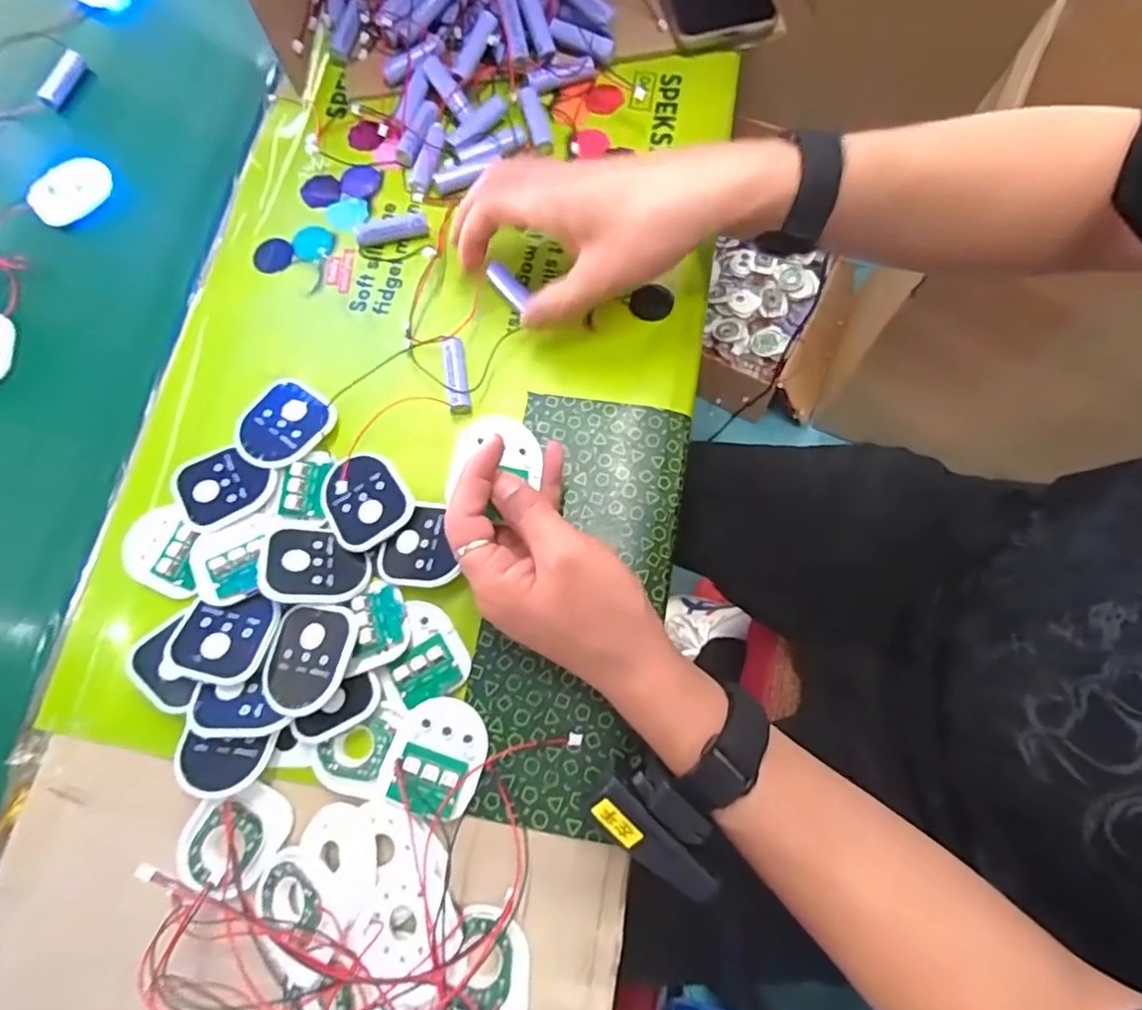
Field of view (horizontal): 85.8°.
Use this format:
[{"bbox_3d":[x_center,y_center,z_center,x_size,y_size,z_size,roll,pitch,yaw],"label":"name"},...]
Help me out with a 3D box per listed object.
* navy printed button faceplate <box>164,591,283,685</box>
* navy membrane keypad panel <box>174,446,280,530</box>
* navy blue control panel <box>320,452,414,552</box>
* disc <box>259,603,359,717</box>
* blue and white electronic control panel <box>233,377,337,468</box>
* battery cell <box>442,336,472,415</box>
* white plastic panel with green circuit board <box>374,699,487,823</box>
[{"bbox_3d":[-0.188,0.070,0.331,0.051,0.010,0.048,12,74,7],"label":"navy printed button faceplate"},{"bbox_3d":[-0.206,-0.013,0.365,0.053,0.004,0.046,-31,75,-16],"label":"navy membrane keypad panel"},{"bbox_3d":[-0.123,-0.004,0.360,0.048,0.005,0.055,-35,74,-6],"label":"navy blue control panel"},{"bbox_3d":[-0.142,0.081,0.328,0.047,0.006,0.056,2,67,18],"label":"disc"},{"bbox_3d":[-0.176,-0.050,0.375,0.055,0.013,0.055,-42,75,-8],"label":"blue and white electronic control panel"},{"bbox_3d":[-0.071,-0.081,0.387,0.014,0.016,0.047,-8,73,2],"label":"battery cell"},{"bbox_3d":[-0.071,0.133,0.323,0.050,0.015,0.059,19,76,9],"label":"white plastic panel with green circuit board"}]

